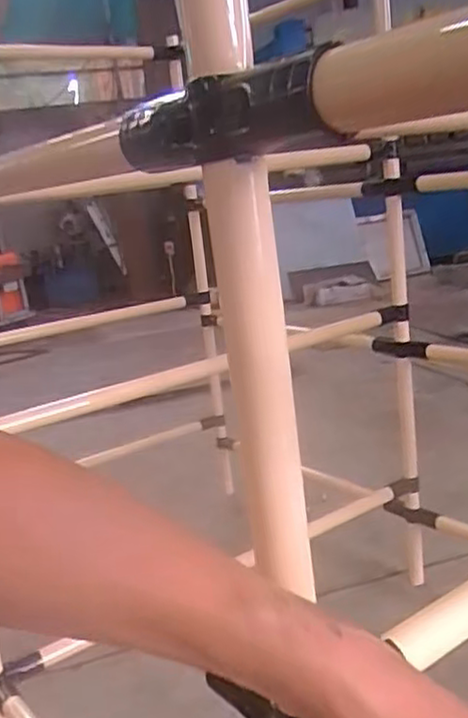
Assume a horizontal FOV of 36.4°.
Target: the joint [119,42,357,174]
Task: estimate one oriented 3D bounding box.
[{"bbox_3d":[-0.006,-0.097,0.292,0.030,0.030,0.133,-16,17,-30],"label":"joint"}]

